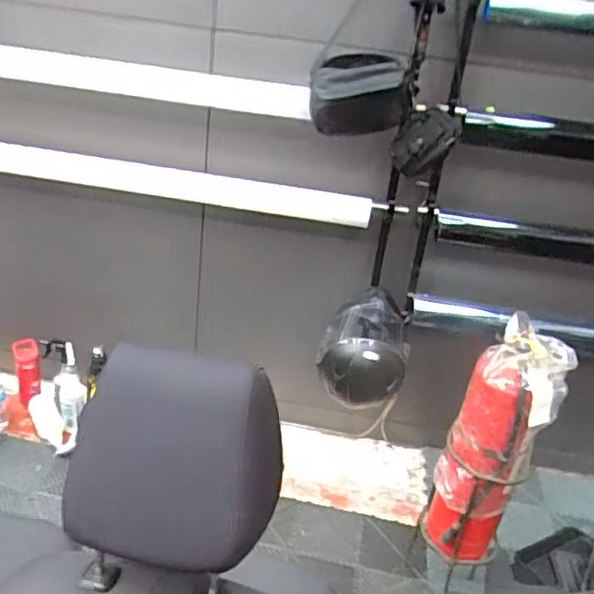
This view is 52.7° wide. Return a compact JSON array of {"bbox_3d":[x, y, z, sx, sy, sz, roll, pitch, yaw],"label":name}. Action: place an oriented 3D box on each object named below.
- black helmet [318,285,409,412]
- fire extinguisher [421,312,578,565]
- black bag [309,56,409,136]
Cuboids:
[{"bbox_3d":[0.188,0.151,1.719,0.253,0.269,0.200,10,25,6],"label":"black helmet"},{"bbox_3d":[0.459,0.343,1.399,0.198,0.563,0.213,18,27,22],"label":"fire extinguisher"},{"bbox_3d":[0.156,-0.496,1.484,0.237,0.184,0.127,8,25,3],"label":"black bag"}]

